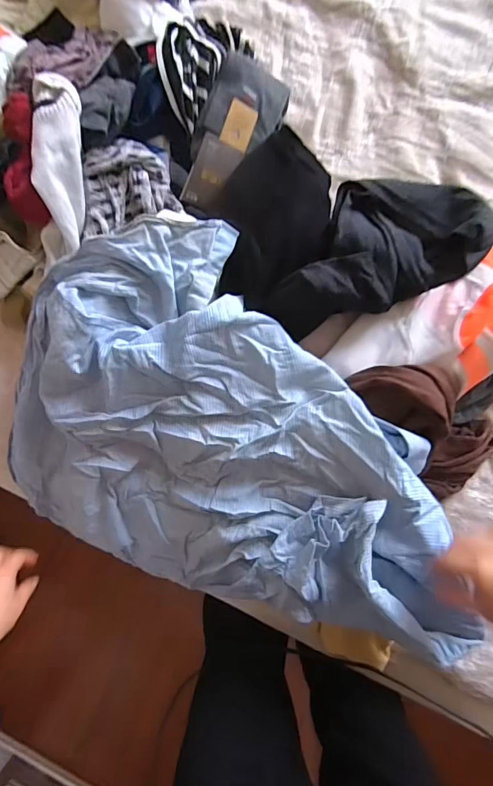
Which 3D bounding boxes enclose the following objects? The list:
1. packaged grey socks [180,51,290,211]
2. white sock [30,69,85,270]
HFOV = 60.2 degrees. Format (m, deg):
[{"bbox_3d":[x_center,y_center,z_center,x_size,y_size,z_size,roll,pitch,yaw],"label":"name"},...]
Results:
[{"bbox_3d":[-0.015,-0.313,0.525,0.077,0.073,0.181,26,91,4],"label":"packaged grey socks"},{"bbox_3d":[-0.216,-0.248,0.477,0.051,0.046,0.197,7,108,4],"label":"white sock"}]

